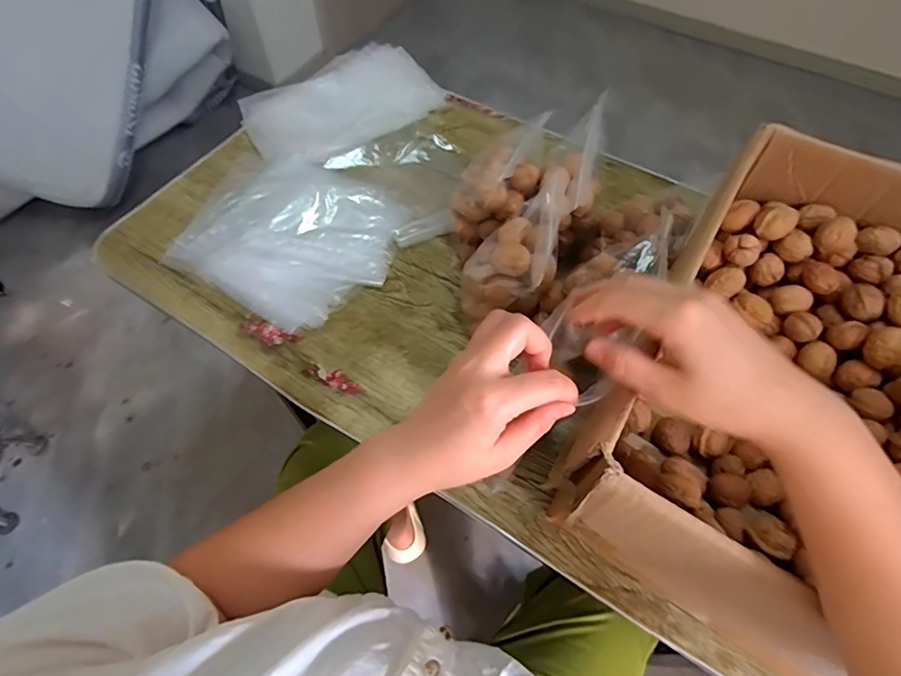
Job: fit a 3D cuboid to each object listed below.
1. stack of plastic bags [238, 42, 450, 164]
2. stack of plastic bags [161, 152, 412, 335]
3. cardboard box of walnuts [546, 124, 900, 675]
[{"bbox_3d":[-0.168,-0.360,0.762,0.282,0.035,0.196,-33,65,-18],"label":"stack of plastic bags"},{"bbox_3d":[-0.208,-0.139,0.652,0.268,0.014,0.226,27,63,15],"label":"stack of plastic bags"},{"bbox_3d":[0.302,0.035,0.442,0.257,0.170,0.431,31,64,17],"label":"cardboard box of walnuts"}]

